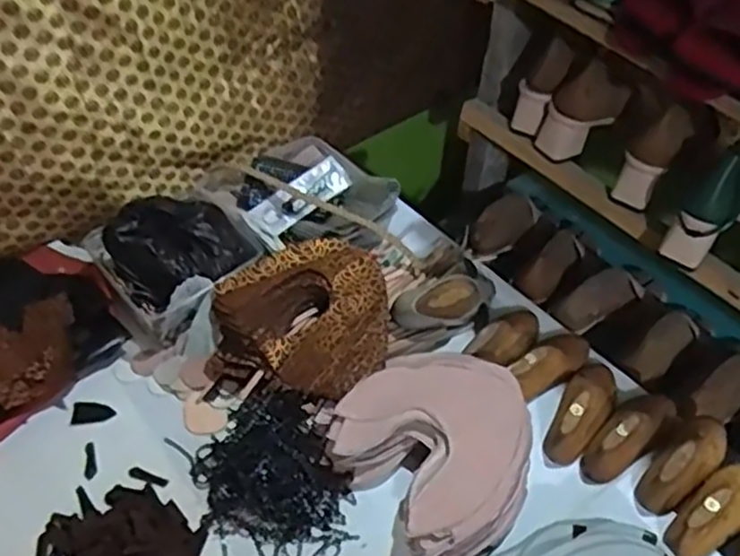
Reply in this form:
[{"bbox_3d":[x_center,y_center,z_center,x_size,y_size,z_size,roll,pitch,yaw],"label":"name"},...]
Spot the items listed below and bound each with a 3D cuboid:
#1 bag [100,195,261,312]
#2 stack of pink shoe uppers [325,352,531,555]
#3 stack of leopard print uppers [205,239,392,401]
[{"bbox_3d":[-0.223,-0.044,0.813,0.148,0.059,0.136,-30,54,-29],"label":"bag"},{"bbox_3d":[0.075,0.168,0.701,0.184,0.069,0.184,-30,55,-30],"label":"stack of pink shoe uppers"},{"bbox_3d":[-0.070,0.042,0.776,0.189,0.069,0.176,18,47,14],"label":"stack of leopard print uppers"}]

